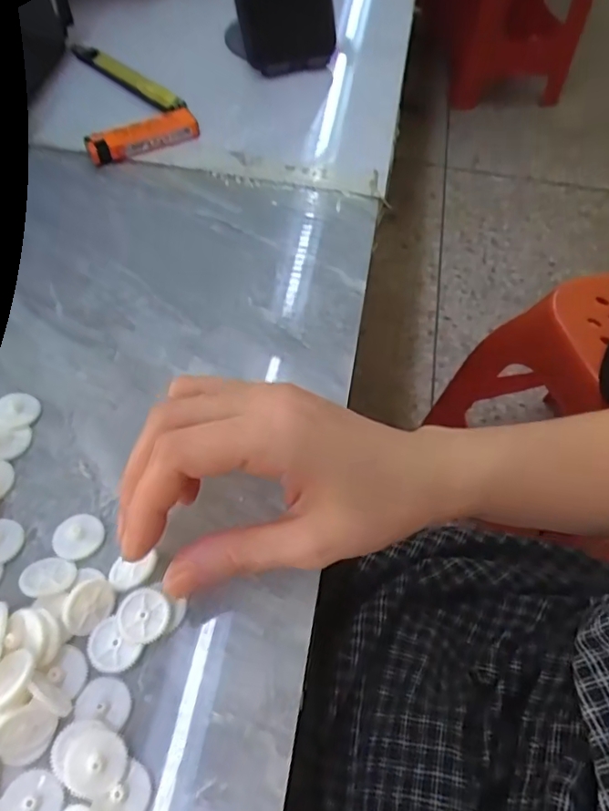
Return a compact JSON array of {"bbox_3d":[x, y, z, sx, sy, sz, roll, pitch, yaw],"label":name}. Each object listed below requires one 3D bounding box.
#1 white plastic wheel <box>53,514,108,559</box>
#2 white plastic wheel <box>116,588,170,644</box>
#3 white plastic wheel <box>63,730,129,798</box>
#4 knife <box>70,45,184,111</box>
[{"bbox_3d":[-0.104,0.060,0.250,0.022,0.006,0.021,2,59,-3],"label":"white plastic wheel"},{"bbox_3d":[-0.067,0.088,0.228,0.022,0.005,0.021,2,59,-3],"label":"white plastic wheel"},{"bbox_3d":[-0.077,0.132,0.203,0.021,0.006,0.020,2,59,-3],"label":"white plastic wheel"},{"bbox_3d":[-0.140,-0.262,0.433,0.121,0.010,0.010,37,63,17],"label":"knife"}]

